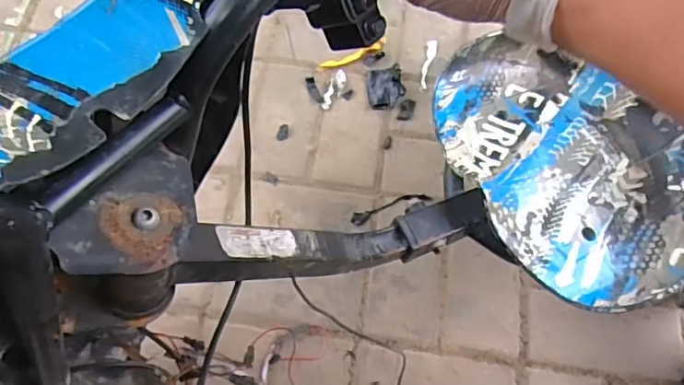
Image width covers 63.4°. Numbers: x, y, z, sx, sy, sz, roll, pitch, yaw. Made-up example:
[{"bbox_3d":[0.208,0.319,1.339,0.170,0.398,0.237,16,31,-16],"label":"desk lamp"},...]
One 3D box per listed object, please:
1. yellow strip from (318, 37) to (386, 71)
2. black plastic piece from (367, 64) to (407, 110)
[{"bbox_3d":[0.019,-0.213,0.853,0.117,0.014,0.024,-24,68,-9],"label":"yellow strip"},{"bbox_3d":[0.064,-0.160,0.823,0.051,0.026,0.064,-9,67,-3],"label":"black plastic piece"}]

